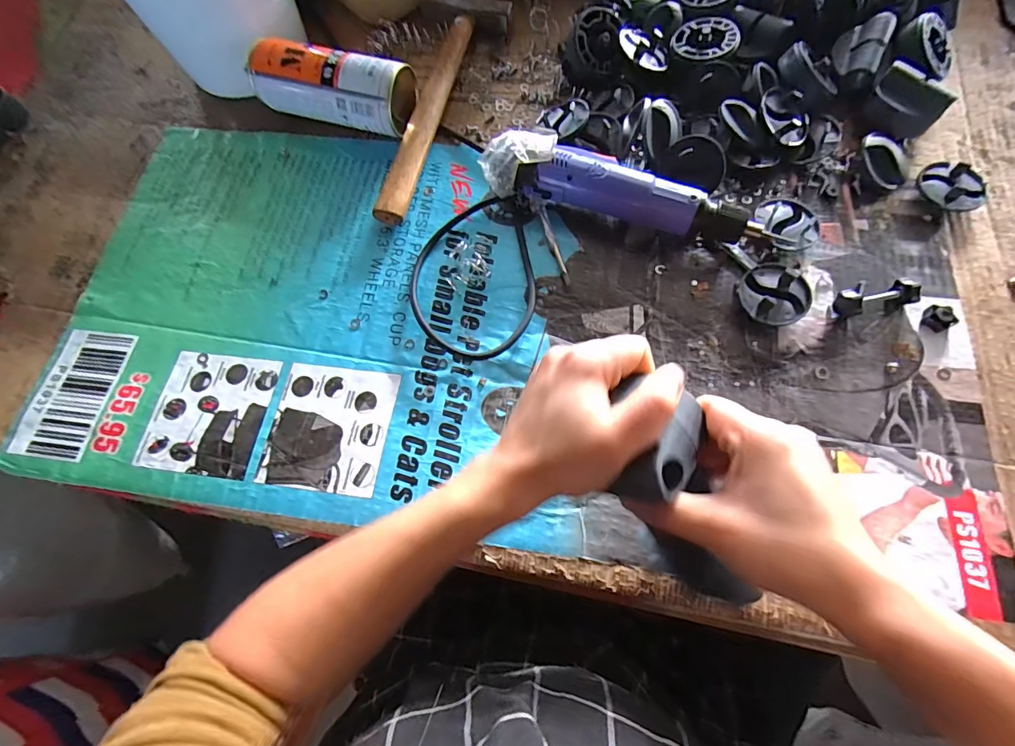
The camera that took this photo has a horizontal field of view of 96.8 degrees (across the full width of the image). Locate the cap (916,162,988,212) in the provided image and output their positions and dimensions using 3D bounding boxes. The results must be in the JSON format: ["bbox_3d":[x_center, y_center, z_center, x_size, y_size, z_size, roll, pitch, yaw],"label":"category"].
[{"bbox_3d":[0.416,-0.173,0.422,0.056,0.019,0.056,-1,69,2],"label":"cap"}]

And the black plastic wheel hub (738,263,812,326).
[{"bbox_3d":[0.229,-0.067,0.389,0.053,0.020,0.055,-1,69,2],"label":"black plastic wheel hub"}]

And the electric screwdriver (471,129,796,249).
[{"bbox_3d":[0.107,-0.165,0.412,0.266,0.054,0.057,15,71,8],"label":"electric screwdriver"}]

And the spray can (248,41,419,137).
[{"bbox_3d":[-0.180,-0.293,0.466,0.166,0.069,0.065,15,71,8],"label":"spray can"}]

